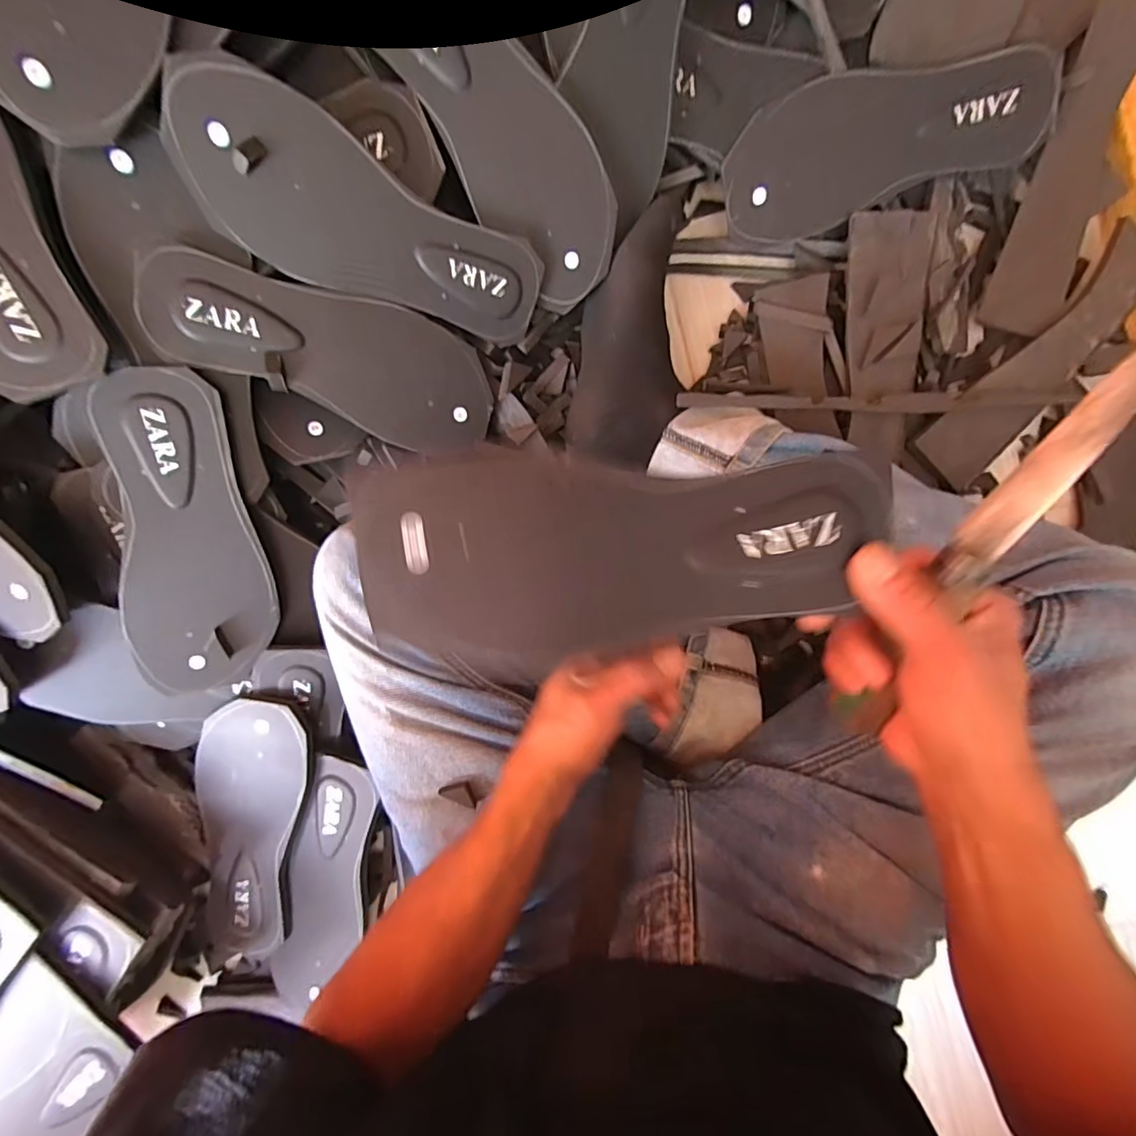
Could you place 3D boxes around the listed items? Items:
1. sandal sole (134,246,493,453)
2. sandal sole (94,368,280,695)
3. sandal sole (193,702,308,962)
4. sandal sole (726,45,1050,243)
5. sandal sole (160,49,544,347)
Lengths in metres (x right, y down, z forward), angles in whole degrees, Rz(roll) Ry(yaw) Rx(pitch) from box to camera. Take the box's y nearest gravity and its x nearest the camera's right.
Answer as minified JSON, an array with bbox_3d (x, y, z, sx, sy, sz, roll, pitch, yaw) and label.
[{"bbox_3d":[-0.170,-0.160,0.381,0.233,0.009,0.093,17,104,-26],"label":"sandal sole"},{"bbox_3d":[-0.291,-0.020,0.395,0.098,0.011,0.242,-4,110,-23],"label":"sandal sole"},{"bbox_3d":[-0.292,0.249,0.465,0.094,0.013,0.283,11,102,0],"label":"sandal sole"},{"bbox_3d":[0.255,-0.349,0.414,0.245,0.008,0.097,-15,122,10],"label":"sandal sole"},{"bbox_3d":[-0.141,-0.241,0.372,0.245,0.012,0.098,20,117,-27],"label":"sandal sole"}]

